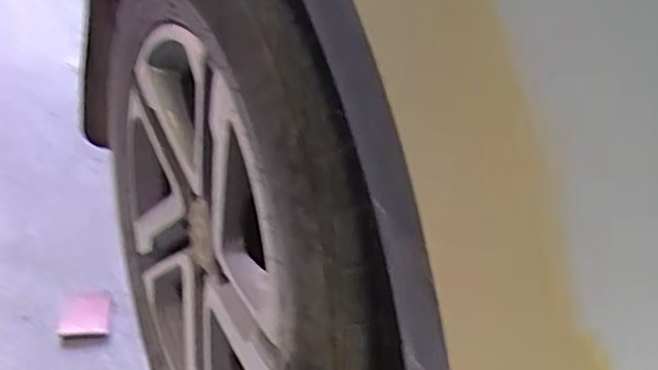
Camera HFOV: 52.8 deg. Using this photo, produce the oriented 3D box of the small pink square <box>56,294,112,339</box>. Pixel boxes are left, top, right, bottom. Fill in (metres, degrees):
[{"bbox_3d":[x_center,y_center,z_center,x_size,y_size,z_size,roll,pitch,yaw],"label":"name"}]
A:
[{"bbox_3d":[-0.372,0.199,1.009,0.073,0.016,0.079,3,32,-10],"label":"small pink square"}]

